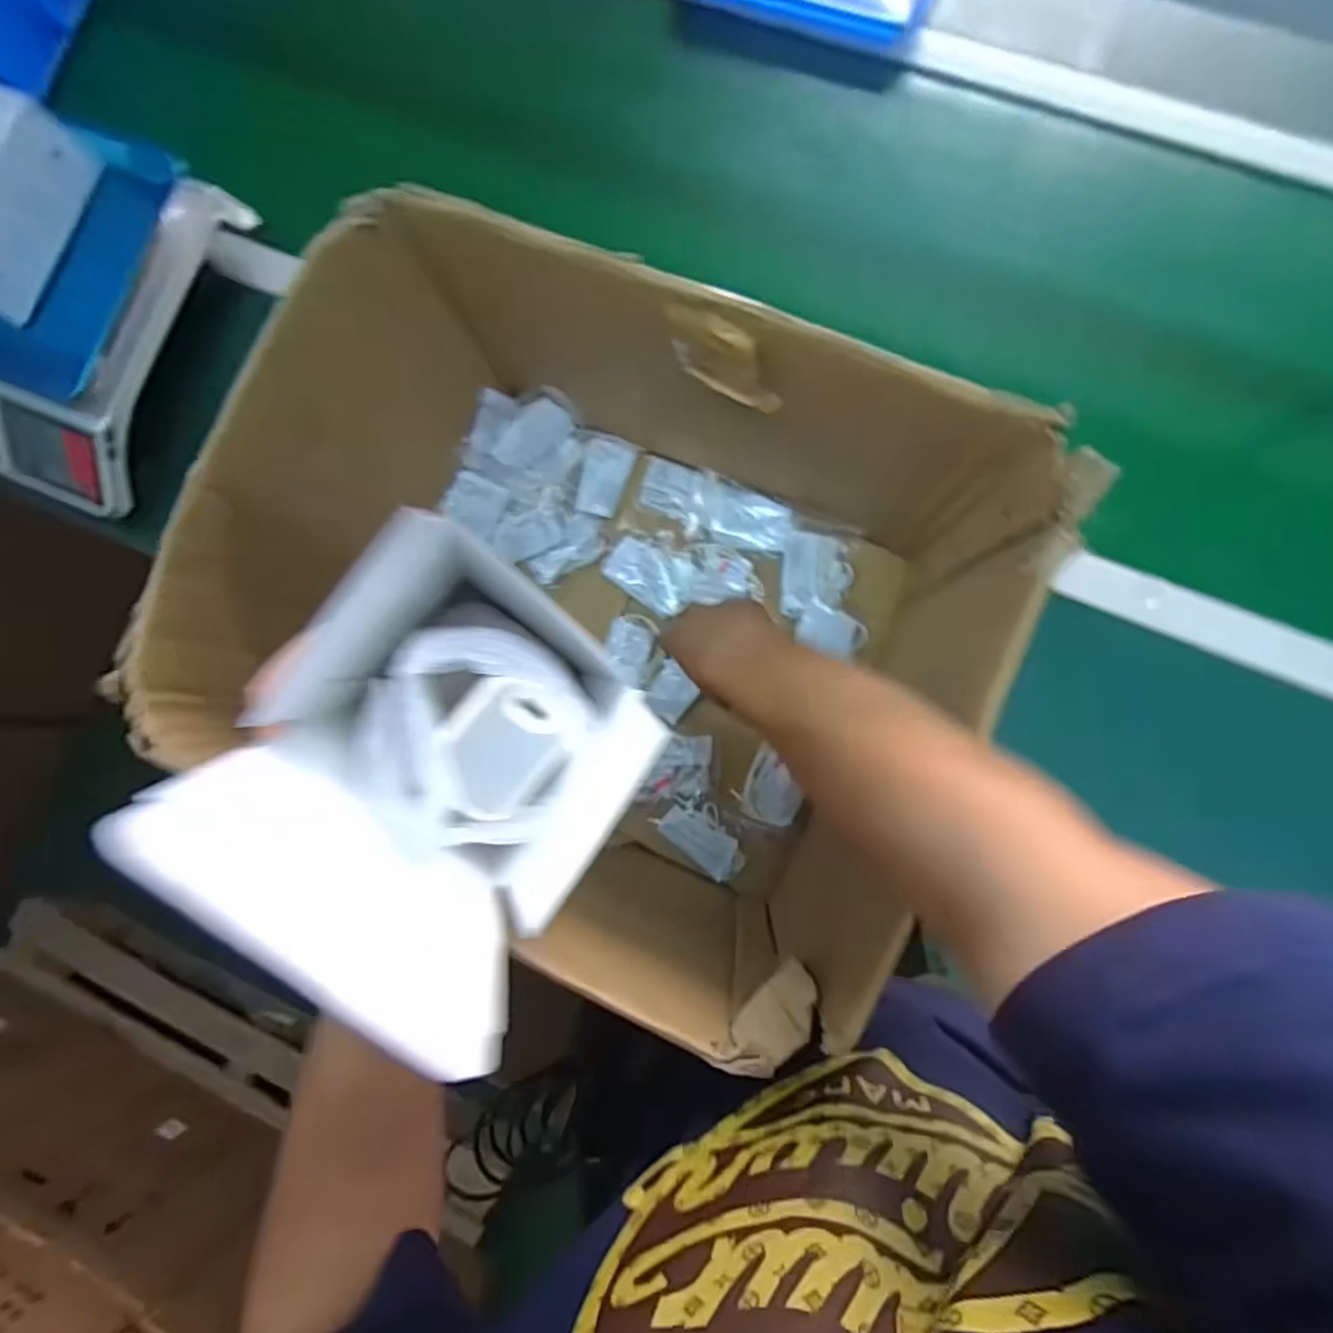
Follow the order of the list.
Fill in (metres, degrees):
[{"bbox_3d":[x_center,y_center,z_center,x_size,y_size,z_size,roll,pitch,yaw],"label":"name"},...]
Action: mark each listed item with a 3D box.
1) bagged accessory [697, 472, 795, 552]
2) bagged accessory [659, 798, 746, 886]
[{"bbox_3d":[0.067,-0.135,0.600,0.089,0.010,0.049,26,86,8],"label":"bagged accessory"},{"bbox_3d":[0.035,0.150,0.582,0.079,0.010,0.047,41,89,9],"label":"bagged accessory"}]

